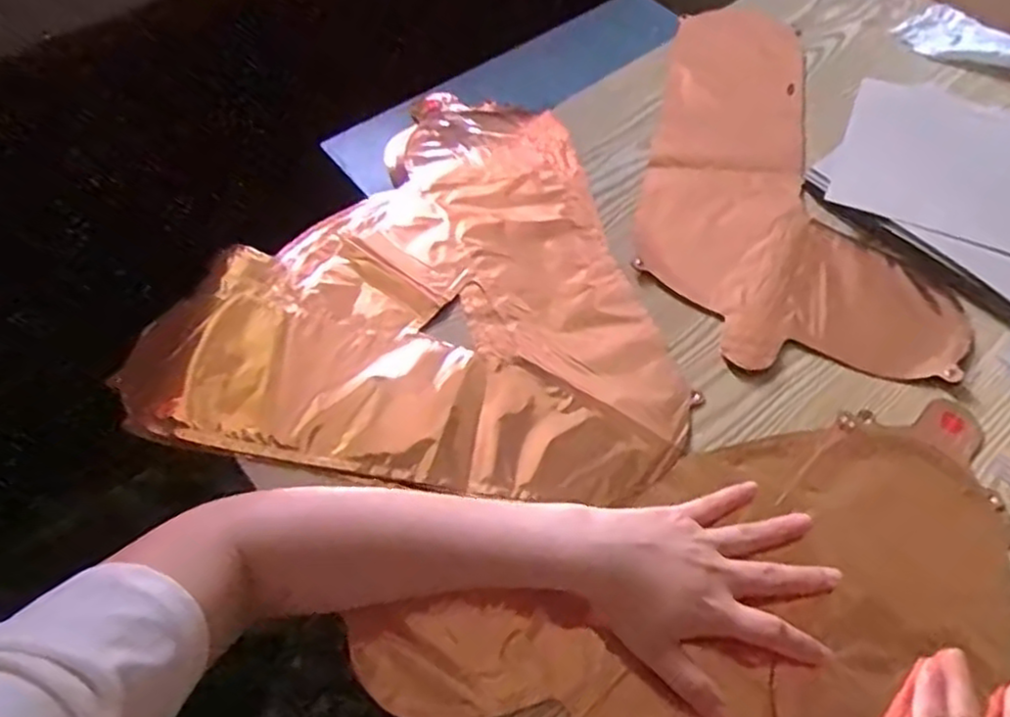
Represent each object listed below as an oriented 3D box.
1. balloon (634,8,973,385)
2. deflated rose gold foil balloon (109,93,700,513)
[{"bbox_3d":[0.203,-0.157,0.619,0.207,0.013,0.411,-8,57,-6],"label":"balloon"},{"bbox_3d":[-0.059,-0.079,0.585,0.387,0.031,0.381,7,57,4],"label":"deflated rose gold foil balloon"}]

